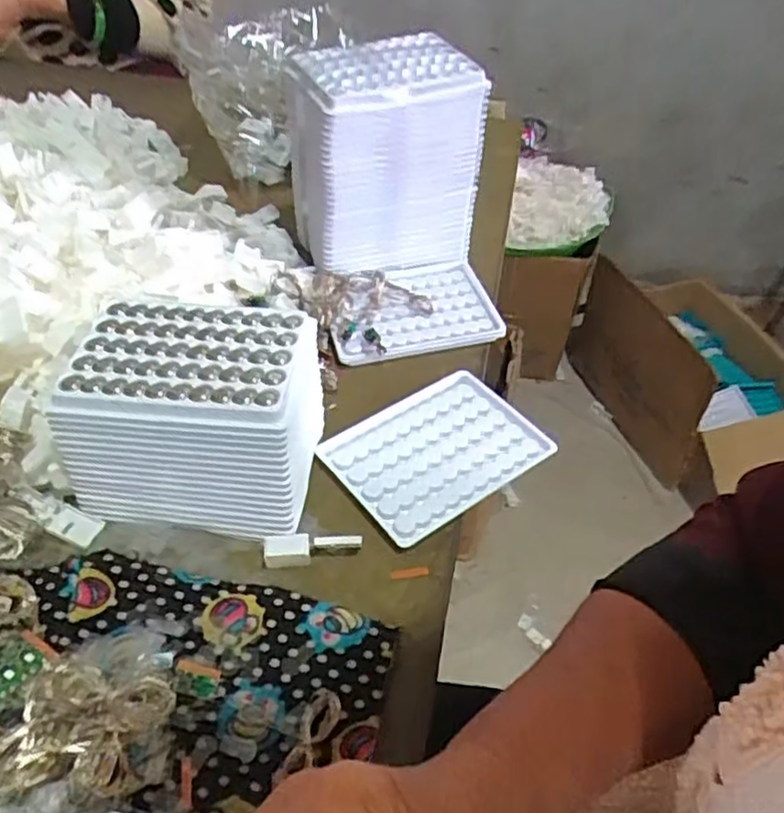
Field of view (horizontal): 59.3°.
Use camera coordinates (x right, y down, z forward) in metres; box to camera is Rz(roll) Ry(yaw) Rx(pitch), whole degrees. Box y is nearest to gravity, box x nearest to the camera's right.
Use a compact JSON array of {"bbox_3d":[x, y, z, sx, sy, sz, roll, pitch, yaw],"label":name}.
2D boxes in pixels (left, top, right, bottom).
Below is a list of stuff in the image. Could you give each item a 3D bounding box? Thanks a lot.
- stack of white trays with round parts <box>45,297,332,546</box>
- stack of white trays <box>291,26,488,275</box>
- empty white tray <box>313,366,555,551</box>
[{"bbox_3d":[-0.109,0.003,0.409,0.137,0.087,0.096,7,46,4],"label":"stack of white trays with round parts"},{"bbox_3d":[-0.006,-0.205,0.563,0.130,0.146,0.108,-15,48,-16],"label":"stack of white trays"},{"bbox_3d":[0.029,0.028,0.455,0.128,0.008,0.095,-27,53,-26],"label":"empty white tray"}]

